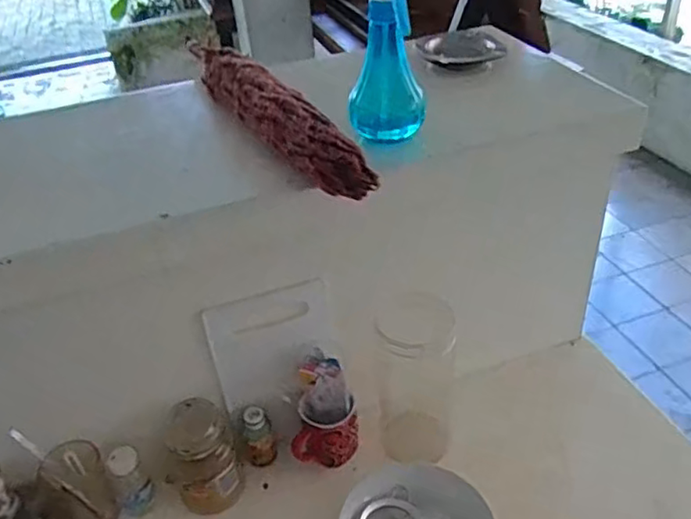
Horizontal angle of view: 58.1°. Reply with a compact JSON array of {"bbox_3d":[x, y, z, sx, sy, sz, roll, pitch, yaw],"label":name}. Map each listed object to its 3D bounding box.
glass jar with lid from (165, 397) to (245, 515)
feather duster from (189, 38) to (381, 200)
[{"bbox_3d":[-0.162,0.231,0.715,0.067,0.122,0.080,-19,39,-16],"label":"glass jar with lid"},{"bbox_3d":[-0.087,-0.168,0.676,0.053,0.042,0.388,-22,40,-20],"label":"feather duster"}]

